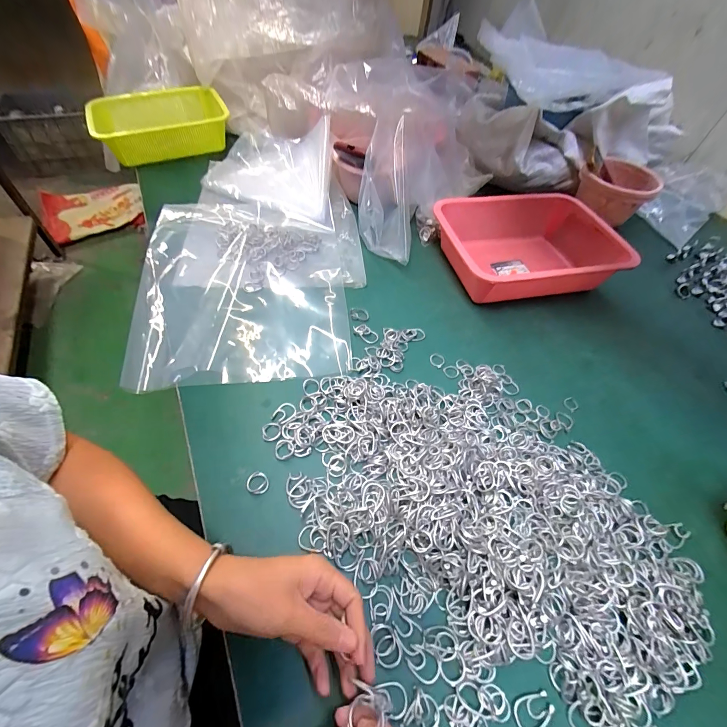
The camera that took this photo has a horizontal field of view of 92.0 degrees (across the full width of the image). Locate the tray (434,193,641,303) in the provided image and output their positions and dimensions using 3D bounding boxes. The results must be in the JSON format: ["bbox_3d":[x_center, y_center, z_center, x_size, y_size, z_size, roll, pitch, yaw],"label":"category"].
[{"bbox_3d":[0.280,-0.197,0.613,0.289,0.081,0.218,-7,54,-10],"label":"tray"}]

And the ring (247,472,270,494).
[{"bbox_3d":[-0.114,0.130,0.381,0.024,0.004,0.022,2,53,-3],"label":"ring"}]

